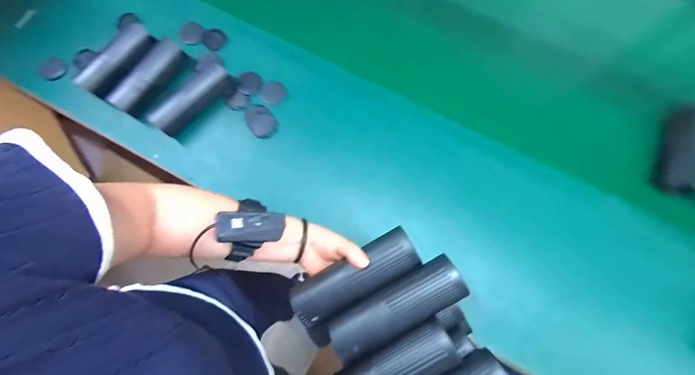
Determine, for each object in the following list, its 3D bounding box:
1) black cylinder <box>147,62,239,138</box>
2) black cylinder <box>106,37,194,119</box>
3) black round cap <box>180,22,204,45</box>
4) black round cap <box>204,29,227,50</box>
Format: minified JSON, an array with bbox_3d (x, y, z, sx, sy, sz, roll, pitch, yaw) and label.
[{"bbox_3d":[-0.296,-0.169,0.624,0.166,0.047,0.055,-41,80,-9],"label":"black cylinder"},{"bbox_3d":[-0.383,-0.213,0.632,0.057,0.044,0.164,39,80,8],"label":"black cylinder"},{"bbox_3d":[-0.326,-0.321,0.678,0.043,0.013,0.050,40,80,8],"label":"black round cap"},{"bbox_3d":[-0.278,-0.310,0.682,0.043,0.014,0.046,0,77,0],"label":"black round cap"}]

